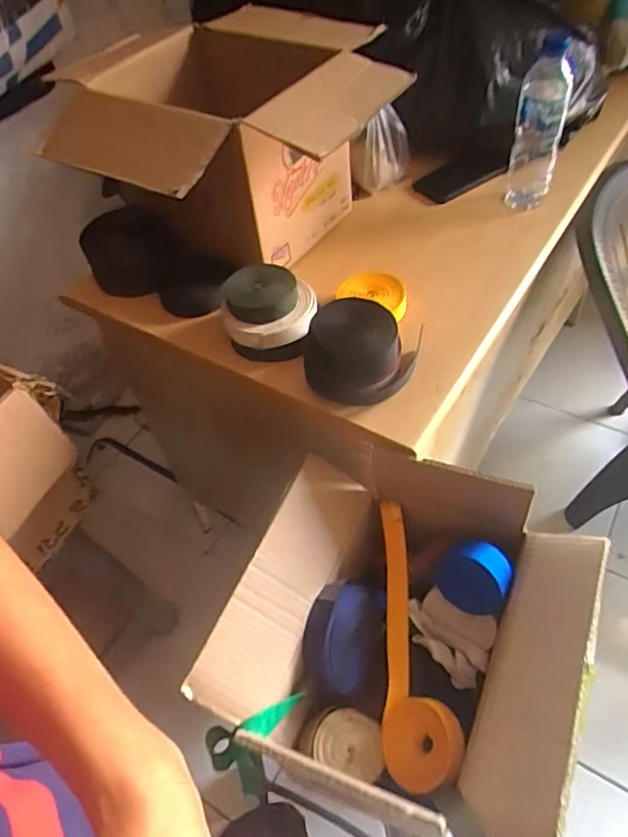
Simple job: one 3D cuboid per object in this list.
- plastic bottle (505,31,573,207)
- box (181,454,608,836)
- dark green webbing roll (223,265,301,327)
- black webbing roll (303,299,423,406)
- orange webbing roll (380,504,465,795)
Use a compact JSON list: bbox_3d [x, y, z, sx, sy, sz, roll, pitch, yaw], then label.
[{"bbox_3d":[0.325,-0.420,0.846,0.068,0.224,0.079,11,53,14],"label":"plastic bottle"},{"bbox_3d":[0.096,0.232,0.632,0.333,0.187,0.312,19,55,20],"label":"box"},{"bbox_3d":[-0.069,-0.162,0.743,0.086,0.028,0.096,-16,51,-7],"label":"dark green webbing roll"},{"bbox_3d":[0.052,-0.081,0.692,0.126,0.093,0.115,20,56,20],"label":"black webbing roll"},{"bbox_3d":[0.115,0.251,0.668,0.077,0.084,0.294,-1,51,5],"label":"orange webbing roll"}]

